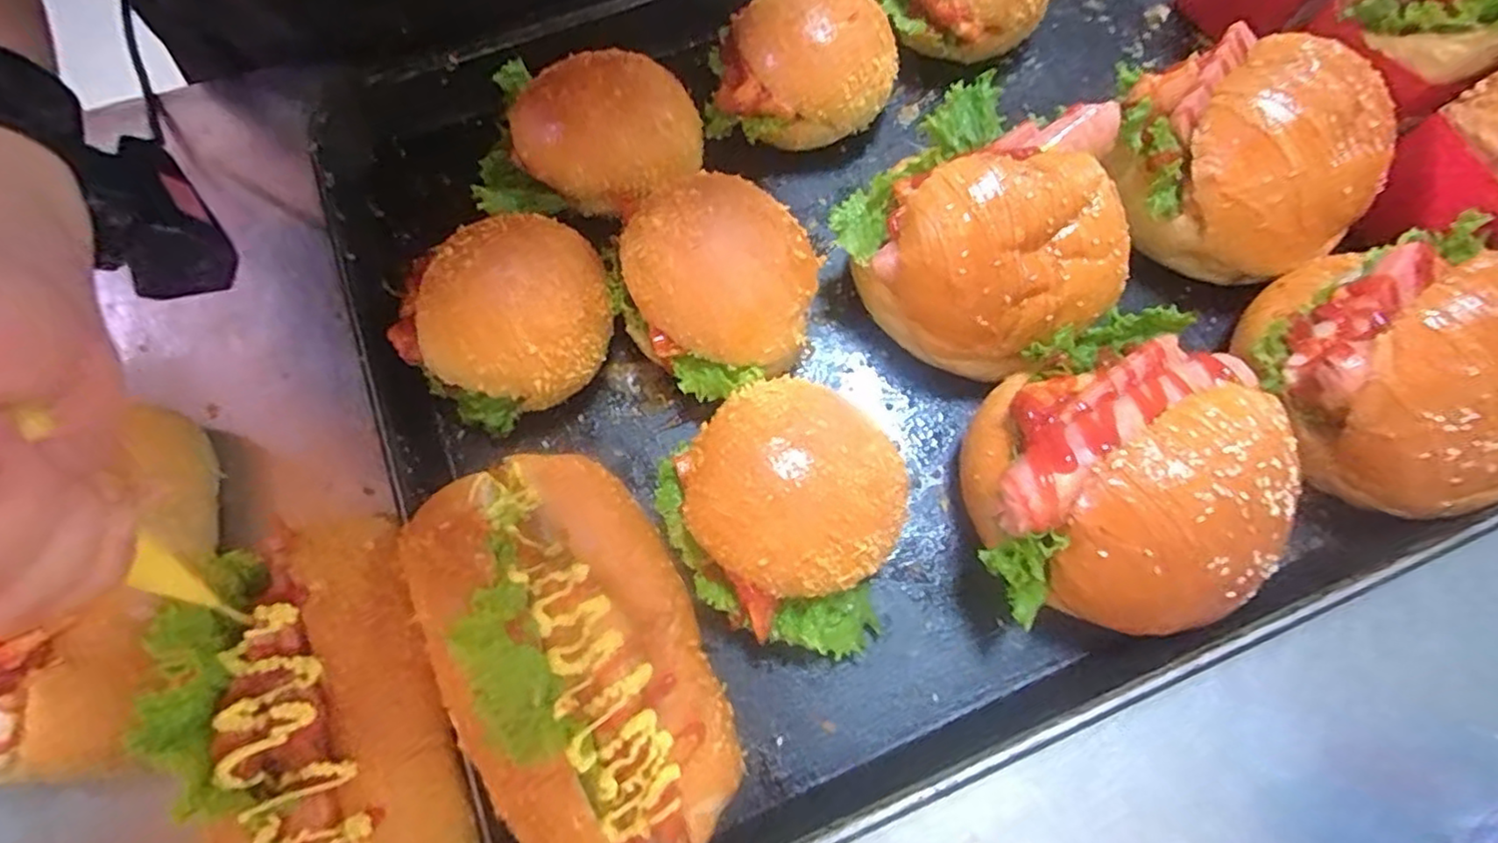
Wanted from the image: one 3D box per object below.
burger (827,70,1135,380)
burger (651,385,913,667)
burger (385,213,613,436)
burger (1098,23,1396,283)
[{"bbox_3d":[0.109,-0.084,0.291,0.113,0.076,0.108,41,77,13],"label":"burger"},{"bbox_3d":[0.019,0.037,0.263,0.094,0.059,0.107,-41,75,-12],"label":"burger"},{"bbox_3d":[-0.107,-0.046,0.292,0.094,0.061,0.083,-30,73,-9],"label":"burger"},{"bbox_3d":[0.223,-0.125,0.301,0.107,0.073,0.097,18,72,7],"label":"burger"}]

